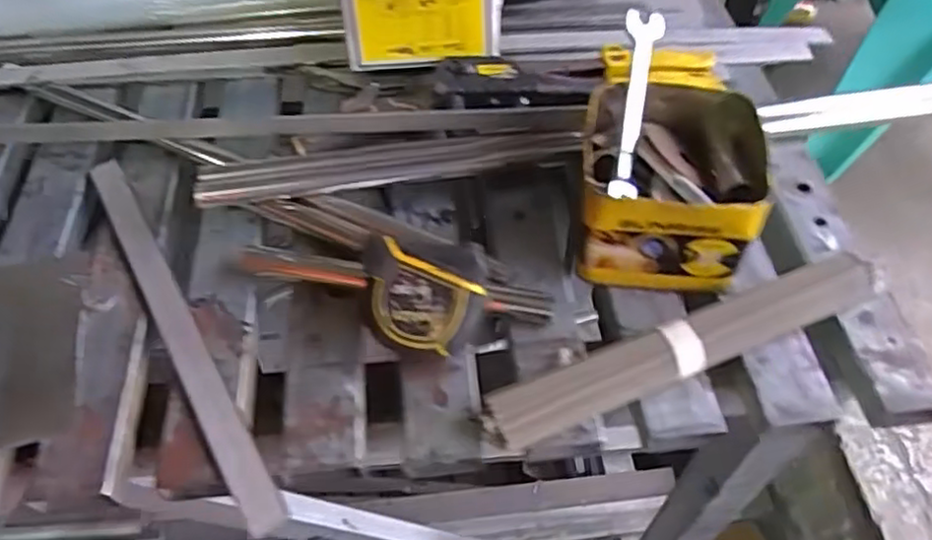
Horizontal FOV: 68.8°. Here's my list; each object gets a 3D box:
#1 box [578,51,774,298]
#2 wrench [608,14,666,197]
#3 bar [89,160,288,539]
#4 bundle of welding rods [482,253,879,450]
[{"bbox_3d":[0.148,-0.060,0.484,0.133,0.088,0.120,8,54,7],"label":"box"},{"bbox_3d":[0.119,-0.116,0.483,0.024,0.011,0.132,8,88,8],"label":"wrench"},{"bbox_3d":[-0.207,0.033,0.485,0.026,0.010,0.343,-24,56,-25],"label":"bar"},{"bbox_3d":[0.146,0.049,0.443,0.284,0.024,0.032,-19,55,-13],"label":"bundle of welding rods"}]

